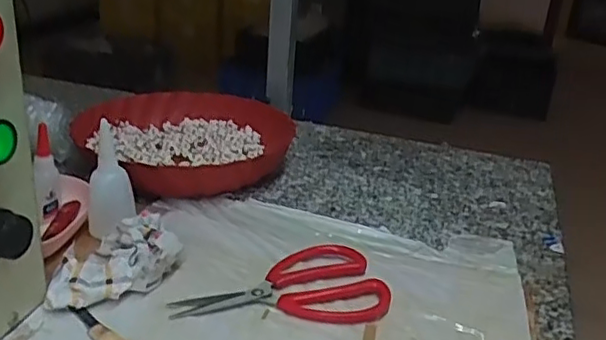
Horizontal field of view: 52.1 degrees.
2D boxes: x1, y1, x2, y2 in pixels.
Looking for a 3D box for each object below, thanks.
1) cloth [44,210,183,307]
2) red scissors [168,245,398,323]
[{"bbox_3d":[-0.148,0.071,0.485,0.105,0.033,0.062,-16,31,-39],"label":"cloth"},{"bbox_3d":[-0.015,0.088,0.494,0.161,0.010,0.093,4,24,-3],"label":"red scissors"}]

